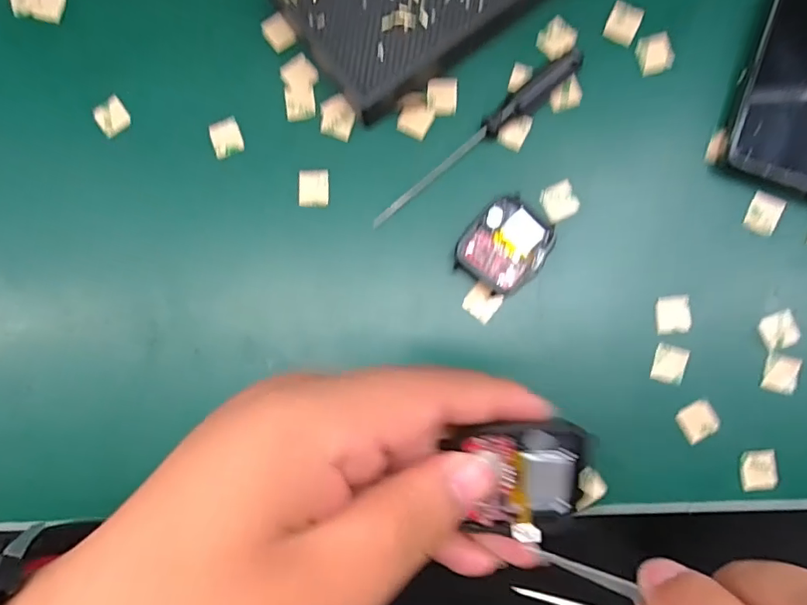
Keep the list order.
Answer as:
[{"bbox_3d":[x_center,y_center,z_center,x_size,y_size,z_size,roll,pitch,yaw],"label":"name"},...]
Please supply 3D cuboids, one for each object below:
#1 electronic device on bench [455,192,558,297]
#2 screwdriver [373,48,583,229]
[{"bbox_3d":[0.051,-0.028,0.252,0.038,0.010,0.045,40,88,5],"label":"electronic device on bench"},{"bbox_3d":[0.037,-0.083,0.256,0.130,0.014,0.010,-37,85,-1],"label":"screwdriver"}]

